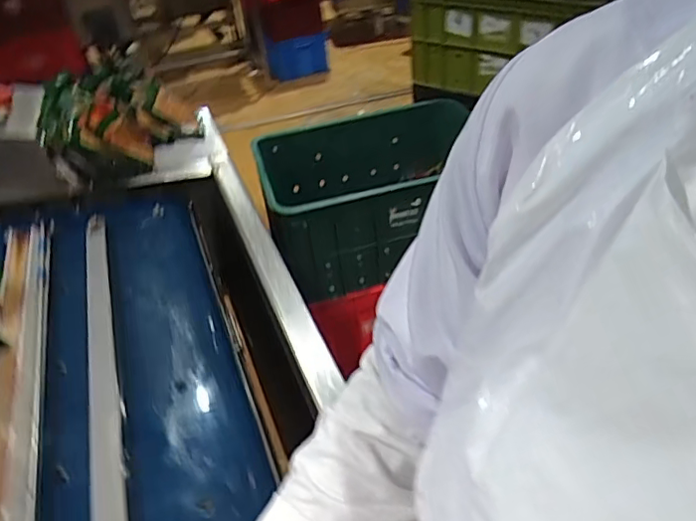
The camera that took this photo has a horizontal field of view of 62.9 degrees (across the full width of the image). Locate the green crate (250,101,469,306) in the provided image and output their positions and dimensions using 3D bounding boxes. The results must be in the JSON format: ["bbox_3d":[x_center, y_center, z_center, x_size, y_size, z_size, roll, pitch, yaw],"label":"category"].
[{"bbox_3d":[0.076,-0.165,1.313,0.544,0.225,0.379,-15,40,-11],"label":"green crate"}]

